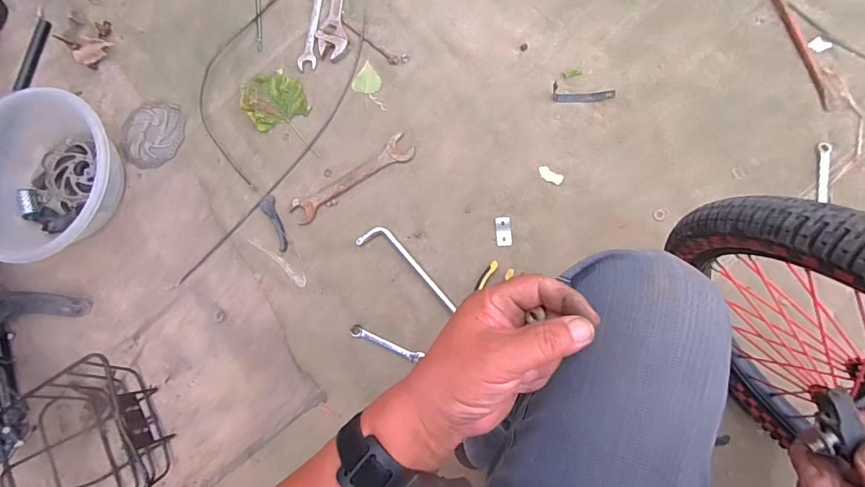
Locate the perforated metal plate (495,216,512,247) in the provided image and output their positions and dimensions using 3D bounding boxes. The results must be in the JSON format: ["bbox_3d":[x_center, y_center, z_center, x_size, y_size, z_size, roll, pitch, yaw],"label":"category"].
[{"bbox_3d":[0.132,-0.022,0.803,0.028,0.004,0.055,-3,84,6],"label":"perforated metal plate"}]

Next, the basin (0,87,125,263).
[{"bbox_3d":[-0.786,-0.138,0.891,0.310,0.104,0.348,-2,84,6],"label":"basin"}]

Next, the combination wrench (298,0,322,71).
[{"bbox_3d":[-0.252,-0.489,0.925,0.043,0.011,0.247,7,85,7],"label":"combination wrench"}]

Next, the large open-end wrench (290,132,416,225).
[{"bbox_3d":[-0.158,-0.126,0.854,0.262,0.004,0.055,-32,82,2],"label":"large open-end wrench"}]

